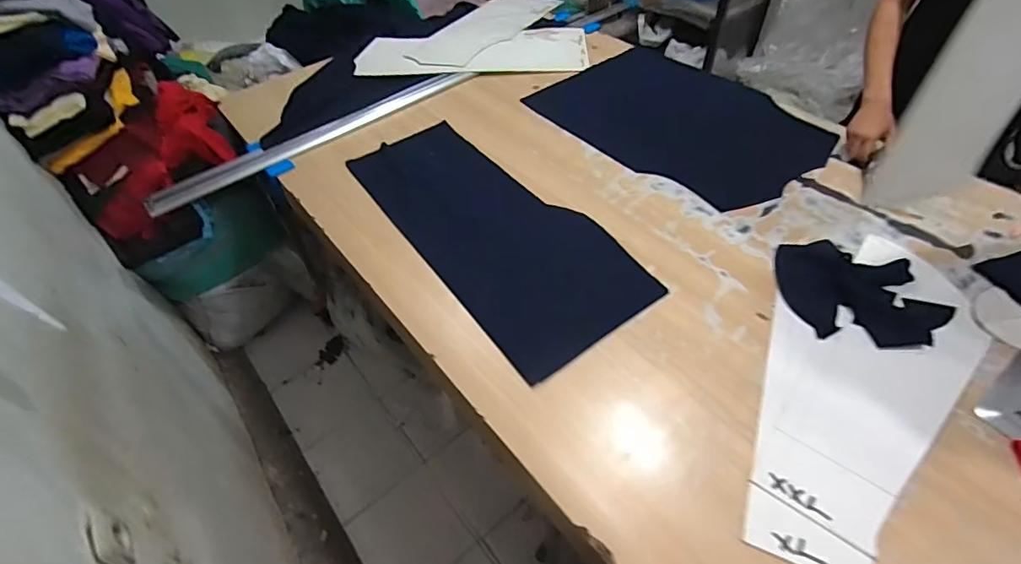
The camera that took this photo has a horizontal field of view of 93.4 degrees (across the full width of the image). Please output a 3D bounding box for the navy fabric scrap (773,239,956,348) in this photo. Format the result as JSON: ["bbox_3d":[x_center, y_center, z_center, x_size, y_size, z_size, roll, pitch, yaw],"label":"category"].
[{"bbox_3d":[0.656,0.016,0.913,0.249,0.026,0.245,-3,50,3],"label":"navy fabric scrap"}]

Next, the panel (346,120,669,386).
[{"bbox_3d":[-0.059,-0.149,1.129,0.346,0.015,0.830,-30,55,-19],"label":"panel"}]

